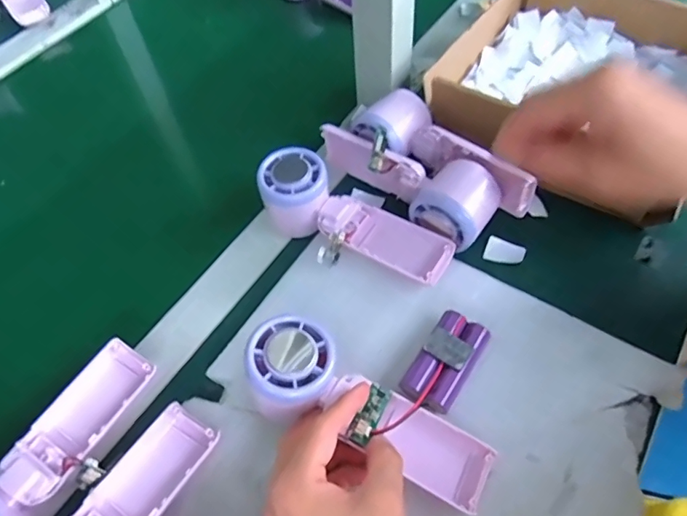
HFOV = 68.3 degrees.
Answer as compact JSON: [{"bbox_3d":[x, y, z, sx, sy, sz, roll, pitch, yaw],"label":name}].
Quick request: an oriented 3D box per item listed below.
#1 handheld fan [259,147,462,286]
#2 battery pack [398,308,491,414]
[{"bbox_3d":[0.003,-0.026,0.398,0.161,0.047,0.063,29,64,20],"label":"handheld fan"},{"bbox_3d":[0.070,0.068,0.344,0.035,0.015,0.068,30,64,20],"label":"battery pack"}]

